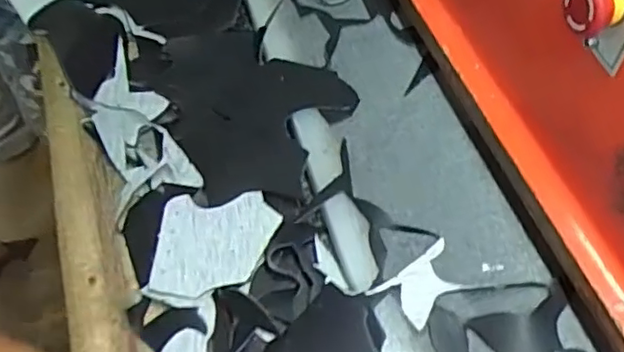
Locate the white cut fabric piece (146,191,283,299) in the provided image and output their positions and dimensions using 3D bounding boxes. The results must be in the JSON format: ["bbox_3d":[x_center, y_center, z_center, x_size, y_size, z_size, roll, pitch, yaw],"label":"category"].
[{"bbox_3d":[-0.084,0.060,0.571,0.095,0.034,0.112,5,52,6],"label":"white cut fabric piece"}]

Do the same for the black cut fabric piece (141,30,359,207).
[{"bbox_3d":[-0.067,-0.075,0.673,0.176,0.054,0.235,-26,55,-18],"label":"black cut fabric piece"}]

